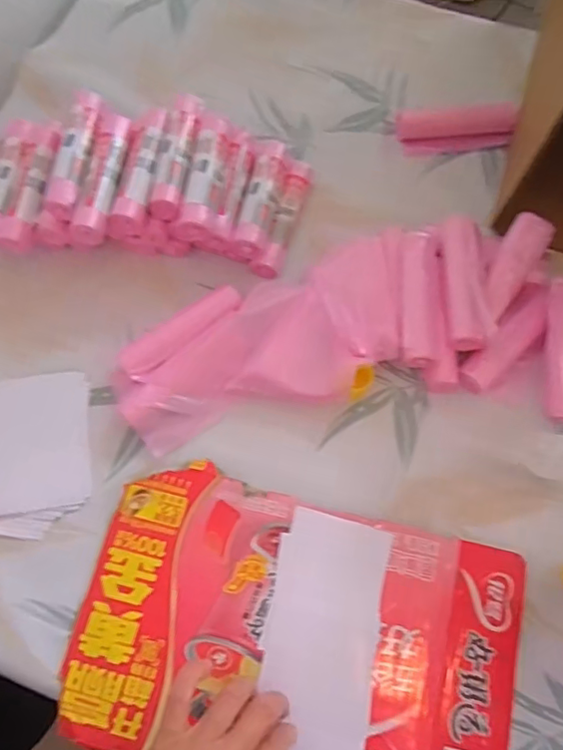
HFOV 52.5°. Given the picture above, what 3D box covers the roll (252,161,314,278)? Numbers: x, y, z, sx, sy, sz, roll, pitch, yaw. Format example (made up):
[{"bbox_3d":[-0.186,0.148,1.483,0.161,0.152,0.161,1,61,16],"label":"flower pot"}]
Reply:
[{"bbox_3d":[0.004,-0.150,0.541,0.024,0.028,0.125,17,71,6],"label":"roll"}]

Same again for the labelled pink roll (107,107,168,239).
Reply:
[{"bbox_3d":[-0.123,-0.180,0.510,0.028,0.030,0.123,11,70,4],"label":"labelled pink roll"}]

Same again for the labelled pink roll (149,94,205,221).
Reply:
[{"bbox_3d":[-0.092,-0.193,0.506,0.027,0.025,0.120,7,70,2],"label":"labelled pink roll"}]

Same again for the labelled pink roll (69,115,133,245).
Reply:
[{"bbox_3d":[-0.152,-0.170,0.492,0.028,0.022,0.129,7,70,2],"label":"labelled pink roll"}]

